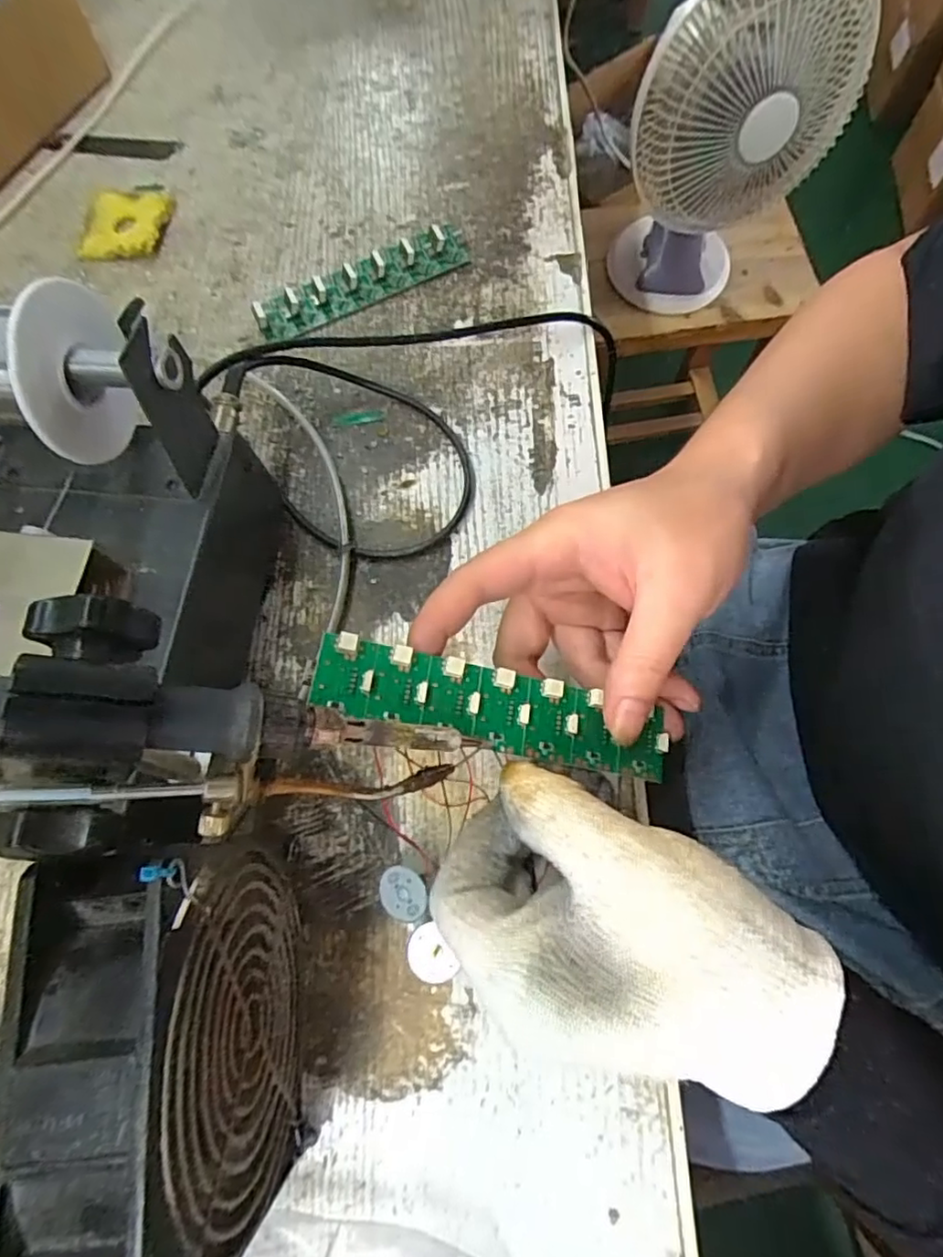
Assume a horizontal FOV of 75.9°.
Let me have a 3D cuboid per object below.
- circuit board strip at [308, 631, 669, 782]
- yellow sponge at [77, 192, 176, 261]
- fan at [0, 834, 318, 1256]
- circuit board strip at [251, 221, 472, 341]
[{"bbox_3d":[0.011,0.030,0.225,0.136,0.008,0.029,14,72,-13],"label":"circuit board strip"},{"bbox_3d":[-0.238,-0.279,0.415,0.056,0.007,0.061,5,72,4],"label":"yellow sponge"},{"bbox_3d":[-0.092,0.137,0.204,0.054,0.120,0.121,-3,71,1],"label":"fan"},{"bbox_3d":[-0.068,-0.221,0.380,0.140,0.017,0.029,-23,72,-5],"label":"circuit board strip"}]

